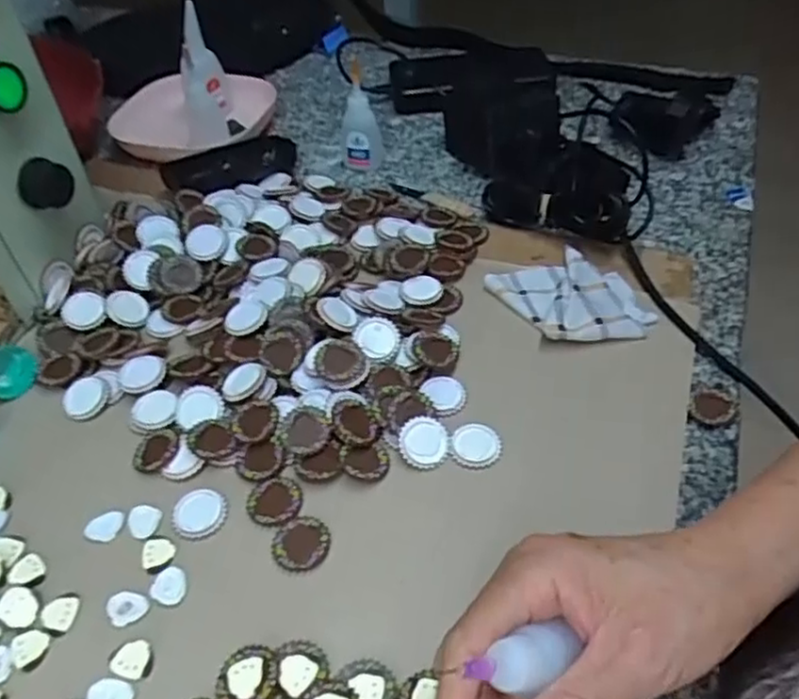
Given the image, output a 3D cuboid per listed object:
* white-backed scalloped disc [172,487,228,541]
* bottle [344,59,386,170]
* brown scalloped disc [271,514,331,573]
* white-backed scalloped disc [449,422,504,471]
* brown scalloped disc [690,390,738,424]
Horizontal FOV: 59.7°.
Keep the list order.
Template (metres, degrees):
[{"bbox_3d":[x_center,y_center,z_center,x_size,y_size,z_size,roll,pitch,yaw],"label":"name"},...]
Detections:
[{"bbox_3d":[-0.105,0.085,0.366,0.028,0.004,0.028,-2,46,2],"label":"white-backed scalloped disc"},{"bbox_3d":[-0.030,-0.188,0.569,0.028,0.085,0.026,8,47,12],"label":"bottle"},{"bbox_3d":[-0.050,0.098,0.350,0.028,0.004,0.028,-2,46,2],"label":"brown scalloped disc"},{"bbox_3d":[0.042,0.051,0.382,0.028,0.004,0.027,-2,48,2],"label":"white-backed scalloped disc"},{"bbox_3d":[0.181,0.033,0.402,0.023,0.005,0.028,29,54,28],"label":"brown scalloped disc"}]

